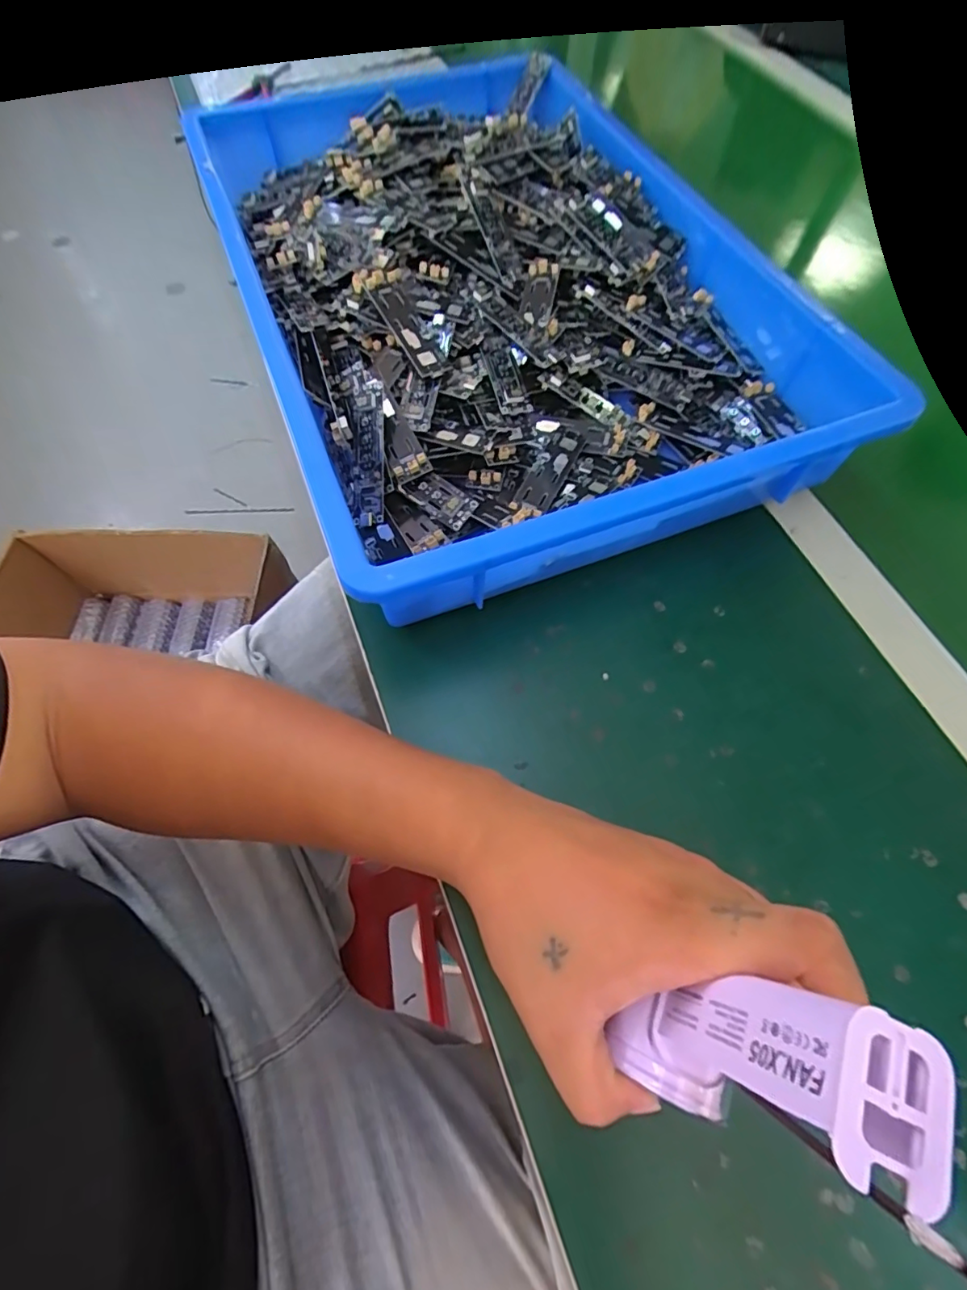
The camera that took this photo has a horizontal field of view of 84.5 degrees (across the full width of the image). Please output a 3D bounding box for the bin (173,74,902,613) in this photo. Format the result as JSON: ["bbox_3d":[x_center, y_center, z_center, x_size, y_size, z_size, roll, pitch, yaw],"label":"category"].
[{"bbox_3d":[0.015,-0.295,0.399,0.349,0.080,0.521,-19,66,-9],"label":"bin"}]

